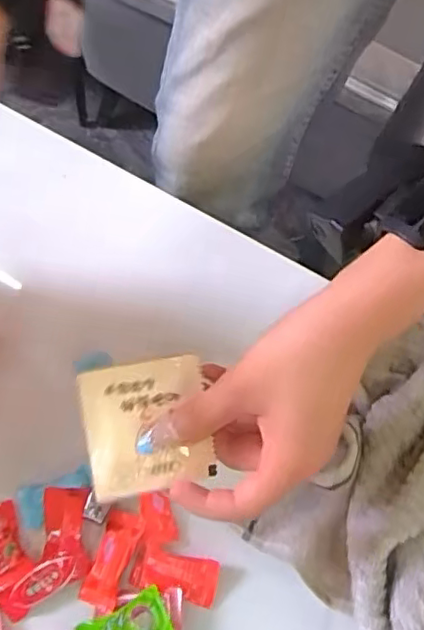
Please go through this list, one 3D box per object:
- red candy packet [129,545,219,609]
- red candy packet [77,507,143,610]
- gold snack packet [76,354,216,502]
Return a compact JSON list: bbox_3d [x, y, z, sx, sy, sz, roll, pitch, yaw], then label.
[{"bbox_3d":[-0.022,0.155,0.366,0.050,0.006,0.024,14,66,4],"label":"red candy packet"},{"bbox_3d":[-0.060,0.146,0.366,0.022,0.005,0.053,18,66,5],"label":"red candy packet"},{"bbox_3d":[-0.034,0.057,0.312,0.062,0.005,0.065,-7,81,-14],"label":"gold snack packet"}]

